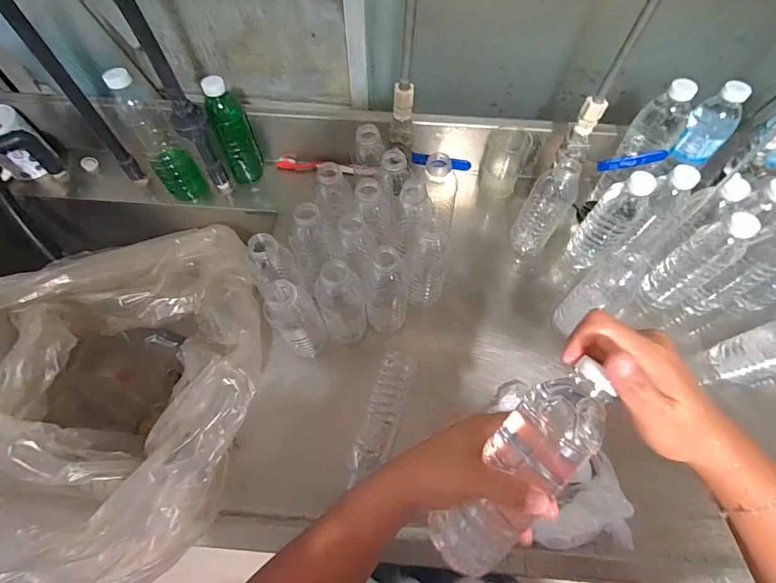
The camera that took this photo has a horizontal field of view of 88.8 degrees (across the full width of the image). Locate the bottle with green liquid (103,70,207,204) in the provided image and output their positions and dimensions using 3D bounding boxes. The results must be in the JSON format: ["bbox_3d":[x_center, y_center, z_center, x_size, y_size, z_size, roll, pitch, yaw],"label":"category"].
[{"bbox_3d":[-0.363,-0.239,0.632,0.066,0.214,0.060,-33,67,-17],"label":"bottle with green liquid"}]

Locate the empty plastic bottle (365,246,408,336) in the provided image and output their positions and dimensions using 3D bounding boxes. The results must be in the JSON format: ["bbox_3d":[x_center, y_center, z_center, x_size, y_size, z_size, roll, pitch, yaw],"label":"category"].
[{"bbox_3d":[-0.001,0.006,0.522,0.055,0.168,0.050,3,62,1],"label":"empty plastic bottle"}]

